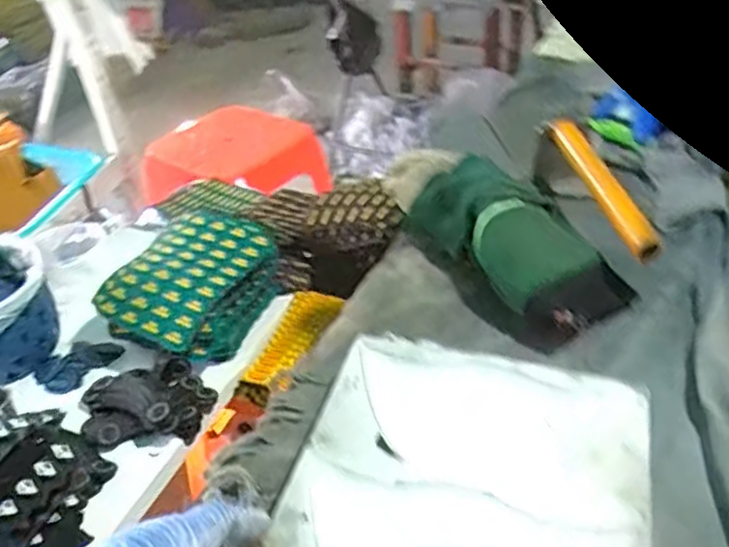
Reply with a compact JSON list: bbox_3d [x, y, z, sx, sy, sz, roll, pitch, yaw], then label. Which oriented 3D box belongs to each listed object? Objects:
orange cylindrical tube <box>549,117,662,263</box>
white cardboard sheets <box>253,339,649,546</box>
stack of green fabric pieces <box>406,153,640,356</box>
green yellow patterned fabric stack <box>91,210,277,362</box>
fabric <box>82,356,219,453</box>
[{"bbox_3d":[0.213,-0.084,0.620,0.029,0.027,0.208,-8,37,-3],"label":"orange cylindrical tube"},{"bbox_3d":[0.059,0.129,0.407,0.203,0.012,0.233,7,39,17],"label":"white cardboard sheets"},{"bbox_3d":[0.136,-0.033,0.609,0.123,0.075,0.210,-20,39,-18],"label":"stack of green fabric pieces"},{"bbox_3d":[-0.223,0.011,0.910,0.170,0.091,0.238,13,41,23],"label":"green yellow patterned fabric stack"},{"bbox_3d":[-0.257,0.149,0.794,0.157,0.037,0.105,-7,37,-2],"label":"fabric"}]

